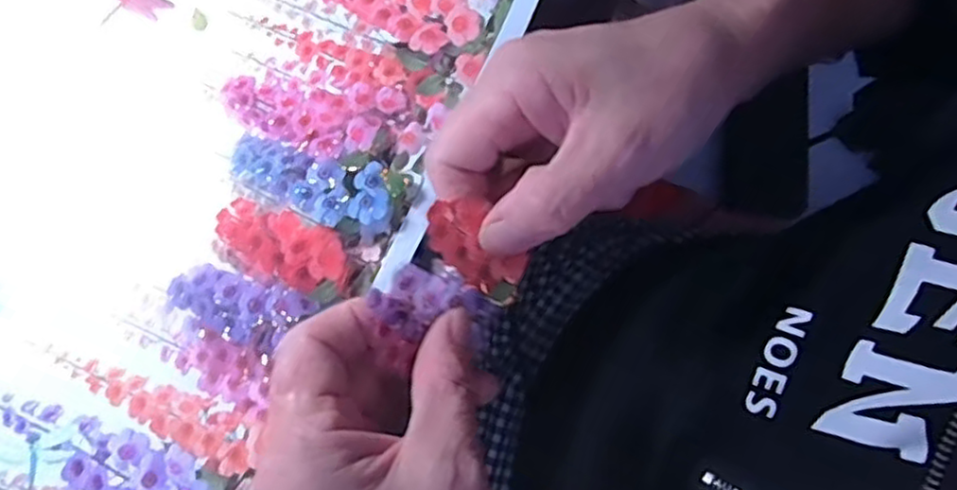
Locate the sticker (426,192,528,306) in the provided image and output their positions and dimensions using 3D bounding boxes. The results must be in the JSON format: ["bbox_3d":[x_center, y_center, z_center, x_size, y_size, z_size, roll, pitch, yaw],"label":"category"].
[{"bbox_3d":[0.000,0.001,0.243,0.024,0.004,0.044,-48,114,-10],"label":"sticker"}]

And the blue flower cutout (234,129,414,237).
[{"bbox_3d":[-0.072,-0.027,0.306,0.076,0.008,0.032,13,70,6],"label":"blue flower cutout"}]

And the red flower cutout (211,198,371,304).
[{"bbox_3d":[-0.081,0.003,0.295,0.067,0.004,0.030,20,78,4],"label":"red flower cutout"}]

